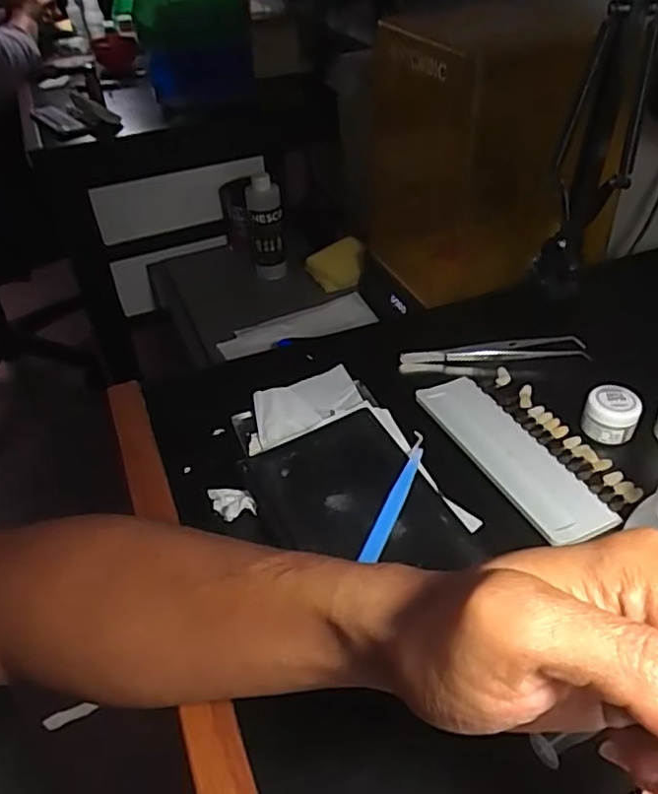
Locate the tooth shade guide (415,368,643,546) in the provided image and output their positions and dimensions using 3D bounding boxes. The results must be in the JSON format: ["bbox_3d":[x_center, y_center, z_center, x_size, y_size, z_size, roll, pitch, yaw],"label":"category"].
[{"bbox_3d":[0.127,0.032,0.420,0.073,0.011,0.148,-20,44,-19],"label":"tooth shade guide"}]

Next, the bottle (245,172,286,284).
[{"bbox_3d":[-0.099,-0.262,0.983,0.055,0.157,0.046,-8,41,-5],"label":"bottle"}]

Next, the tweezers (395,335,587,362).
[{"bbox_3d":[0.131,-0.033,0.501,0.146,0.019,0.012,-3,41,1],"label":"tweezers"}]

